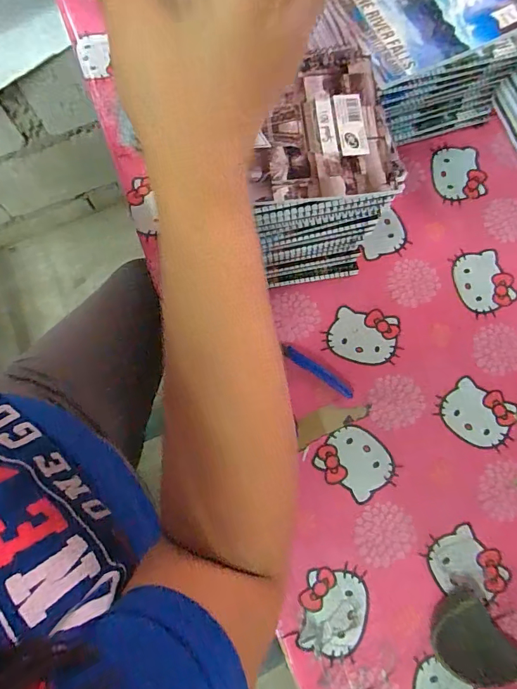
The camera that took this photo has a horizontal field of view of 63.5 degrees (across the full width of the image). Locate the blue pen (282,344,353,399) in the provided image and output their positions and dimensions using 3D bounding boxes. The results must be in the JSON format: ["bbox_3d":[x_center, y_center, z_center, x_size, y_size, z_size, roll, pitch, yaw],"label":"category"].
[{"bbox_3d":[0.070,0.030,0.493,0.097,0.004,0.015,35,78,7],"label":"blue pen"}]

